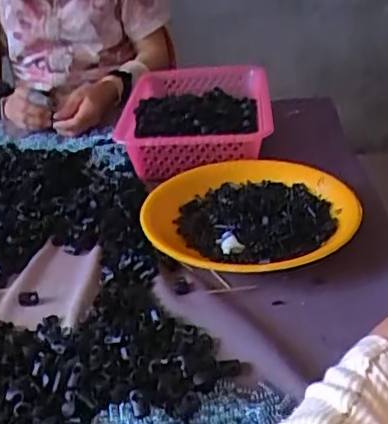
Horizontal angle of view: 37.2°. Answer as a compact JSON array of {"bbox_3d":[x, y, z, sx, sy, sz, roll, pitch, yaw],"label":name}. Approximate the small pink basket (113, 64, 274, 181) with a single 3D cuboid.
[{"bbox_3d":[0.002,-0.153,0.887,0.230,0.072,0.311,-3,31,3],"label":"small pink basket"}]

